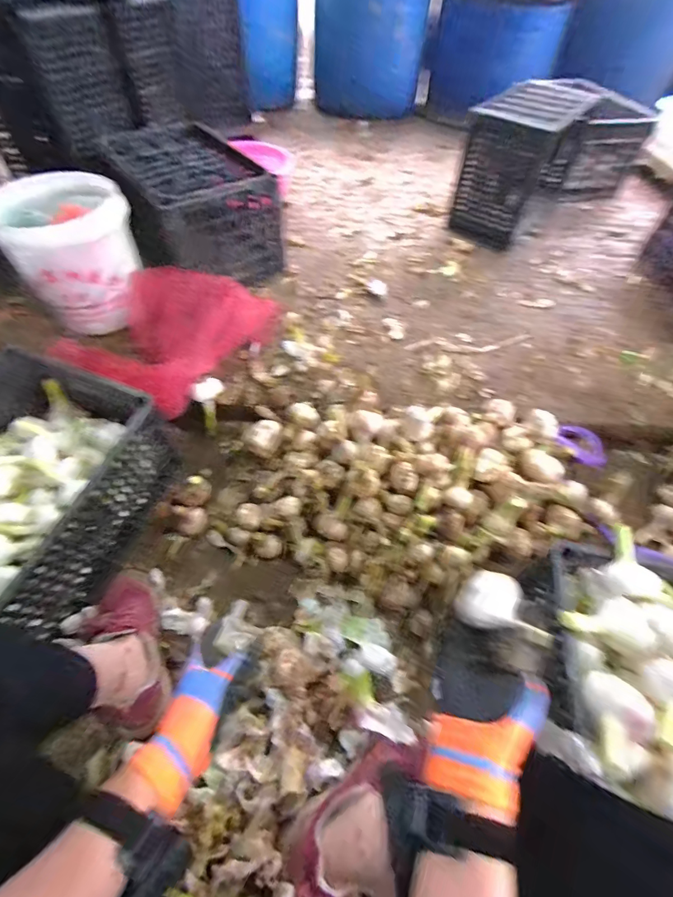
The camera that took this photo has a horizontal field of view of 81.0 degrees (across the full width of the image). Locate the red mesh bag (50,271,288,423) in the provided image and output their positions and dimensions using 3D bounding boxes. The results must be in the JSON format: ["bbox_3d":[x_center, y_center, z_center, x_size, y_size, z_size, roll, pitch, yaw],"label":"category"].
[{"bbox_3d":[-0.347,-0.255,0.870,0.269,0.117,0.390,30,61,16],"label":"red mesh bag"}]

